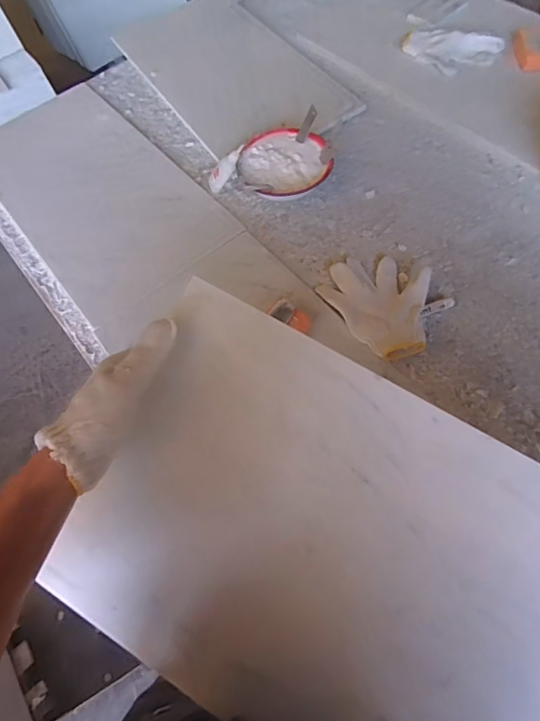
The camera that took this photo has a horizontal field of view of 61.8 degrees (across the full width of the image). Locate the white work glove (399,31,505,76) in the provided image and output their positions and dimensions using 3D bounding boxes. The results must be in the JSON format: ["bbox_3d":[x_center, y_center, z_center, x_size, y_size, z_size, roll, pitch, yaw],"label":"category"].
[{"bbox_3d":[0.371,-0.647,0.939,0.195,0.033,0.120,23,65,15],"label":"white work glove"}]

